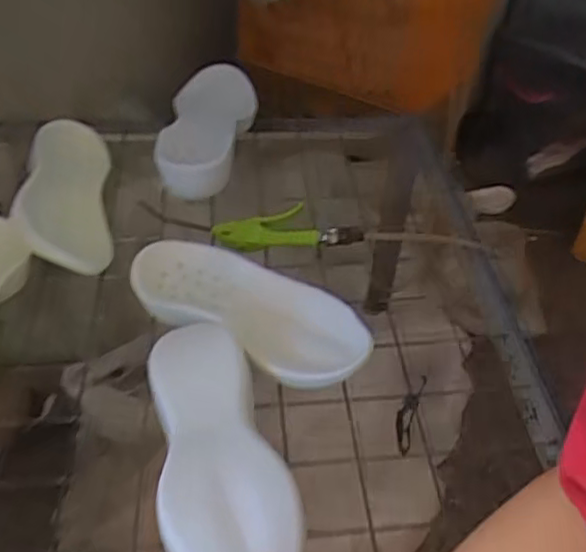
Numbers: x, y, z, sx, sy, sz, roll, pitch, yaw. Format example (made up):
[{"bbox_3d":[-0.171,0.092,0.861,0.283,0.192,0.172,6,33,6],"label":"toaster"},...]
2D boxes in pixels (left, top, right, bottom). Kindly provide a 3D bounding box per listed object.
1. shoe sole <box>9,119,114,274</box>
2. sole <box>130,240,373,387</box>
[{"bbox_3d":[-0.283,-0.101,0.821,0.106,0.061,0.269,-6,43,-10],"label":"shoe sole"},{"bbox_3d":[-0.046,0.030,0.704,0.269,0.027,0.110,25,46,22],"label":"sole"}]

